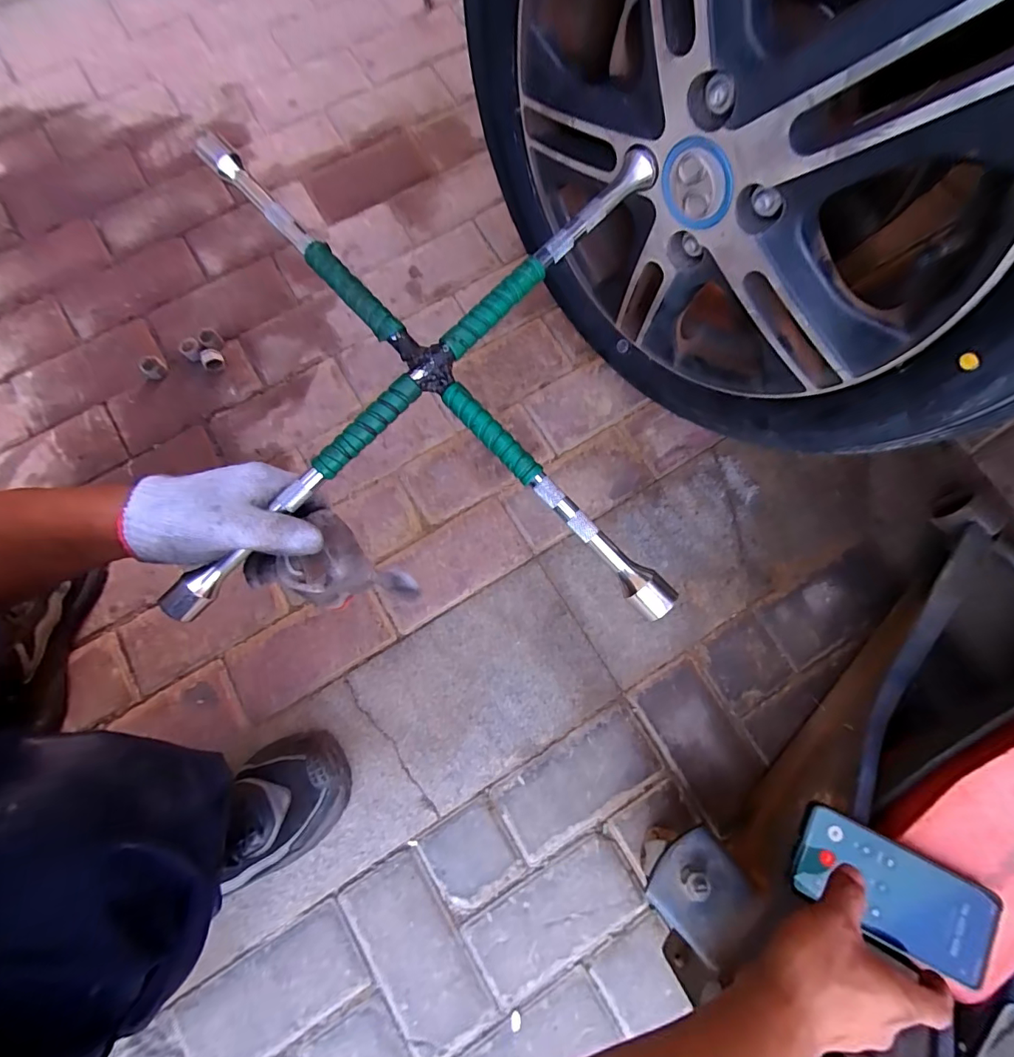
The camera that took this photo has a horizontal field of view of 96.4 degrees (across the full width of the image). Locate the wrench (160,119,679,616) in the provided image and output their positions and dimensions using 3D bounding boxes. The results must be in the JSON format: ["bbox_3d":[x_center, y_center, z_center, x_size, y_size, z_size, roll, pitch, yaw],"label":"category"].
[{"bbox_3d":[-0.051,-0.109,0.335,0.334,0.056,0.344,-1,78,-1],"label":"wrench"}]

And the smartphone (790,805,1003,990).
[{"bbox_3d":[0.322,0.305,0.381,0.156,0.015,0.076,25,82,8],"label":"smartphone"}]

